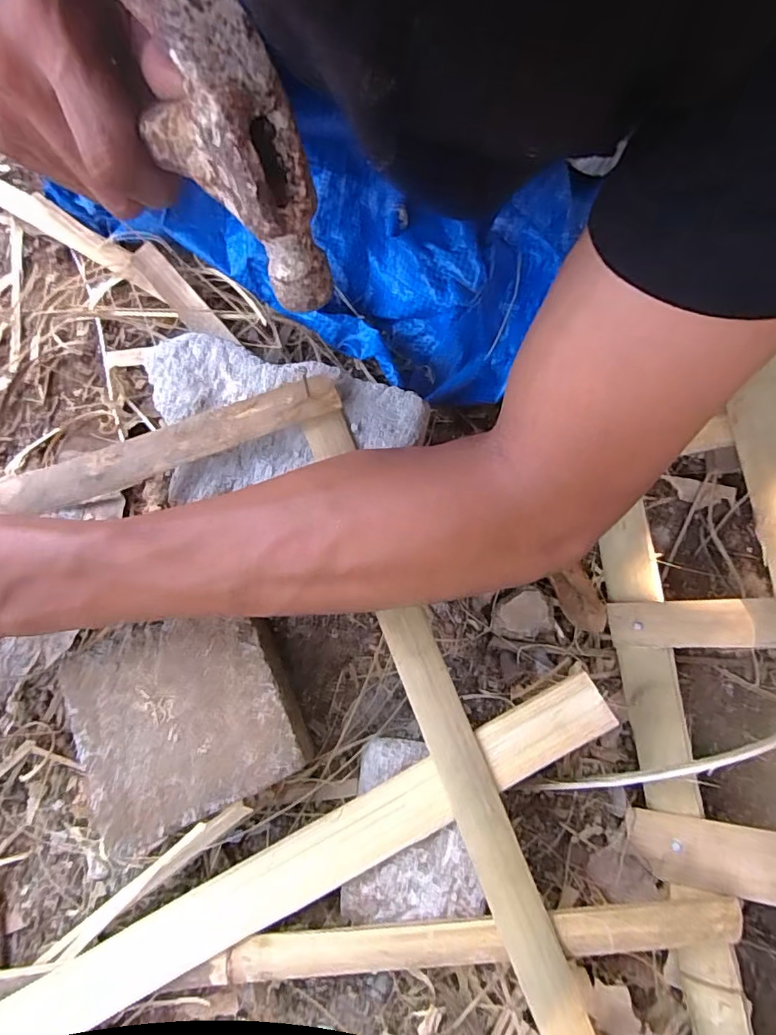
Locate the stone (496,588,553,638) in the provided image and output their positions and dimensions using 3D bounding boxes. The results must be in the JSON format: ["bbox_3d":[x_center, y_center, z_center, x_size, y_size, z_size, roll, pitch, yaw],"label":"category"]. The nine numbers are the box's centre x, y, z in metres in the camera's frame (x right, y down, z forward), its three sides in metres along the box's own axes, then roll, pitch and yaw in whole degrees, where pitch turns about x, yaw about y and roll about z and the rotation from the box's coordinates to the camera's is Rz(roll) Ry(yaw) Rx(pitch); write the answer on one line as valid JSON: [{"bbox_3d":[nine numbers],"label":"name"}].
[{"bbox_3d":[0.082,0.061,0.328,0.029,0.025,0.028,0,74,0],"label":"stone"}]

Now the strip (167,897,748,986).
[{"bbox_3d":[0.033,0.209,0.261,0.268,0.007,0.022,-6,80,2],"label":"strip"}]

